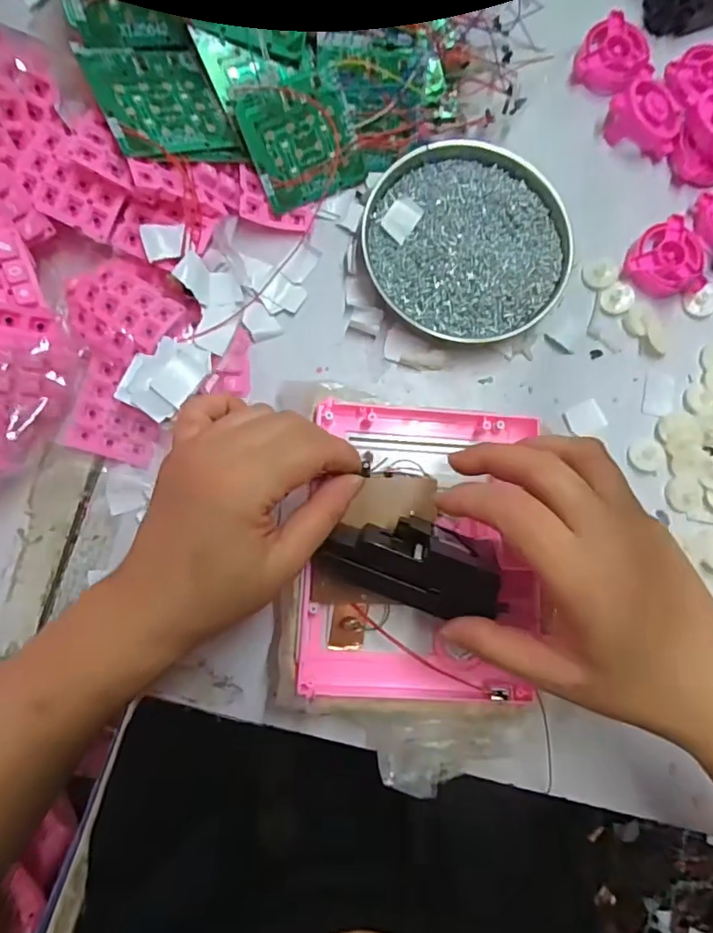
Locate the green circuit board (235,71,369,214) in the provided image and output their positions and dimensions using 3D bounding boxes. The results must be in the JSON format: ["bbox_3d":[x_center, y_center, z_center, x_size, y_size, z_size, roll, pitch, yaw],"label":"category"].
[{"bbox_3d":[-0.033,-0.207,0.348,0.072,0.004,0.064,-29,121,-13],"label":"green circuit board"}]

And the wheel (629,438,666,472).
[{"bbox_3d":[0.196,-0.008,0.363,0.023,0.004,0.021,0,83,-3],"label":"wheel"}]

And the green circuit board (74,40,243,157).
[{"bbox_3d":[-0.116,-0.220,0.324,0.071,0.005,0.069,-23,86,-28],"label":"green circuit board"}]

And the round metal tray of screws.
[{"bbox_3d":[0.073,-0.150,0.363,0.134,0.019,0.125,0,83,-3],"label":"round metal tray of screws"}]

